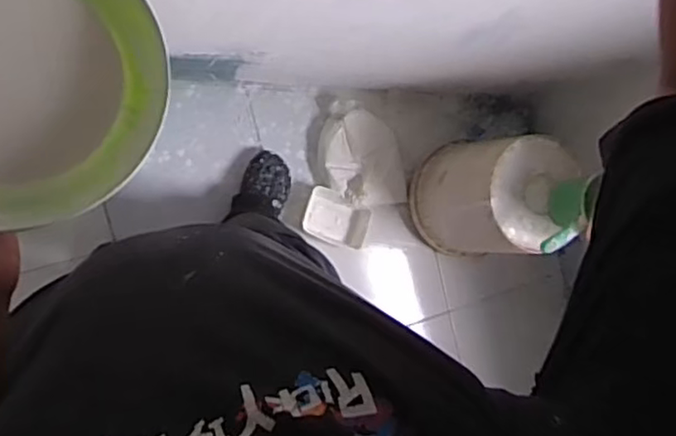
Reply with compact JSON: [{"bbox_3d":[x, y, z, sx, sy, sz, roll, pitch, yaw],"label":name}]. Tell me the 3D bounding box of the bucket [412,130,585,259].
[{"bbox_3d":[0.354,-0.059,1.640,0.247,0.390,0.285,-19,92,-7],"label":"bucket"}]

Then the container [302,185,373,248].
[{"bbox_3d":[-0.001,0.002,1.742,0.177,0.085,0.121,20,87,-7],"label":"container"}]

